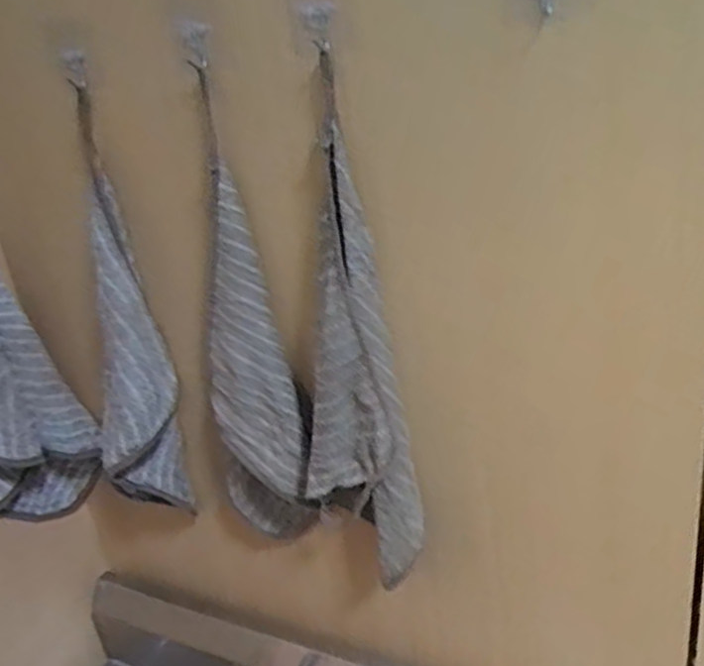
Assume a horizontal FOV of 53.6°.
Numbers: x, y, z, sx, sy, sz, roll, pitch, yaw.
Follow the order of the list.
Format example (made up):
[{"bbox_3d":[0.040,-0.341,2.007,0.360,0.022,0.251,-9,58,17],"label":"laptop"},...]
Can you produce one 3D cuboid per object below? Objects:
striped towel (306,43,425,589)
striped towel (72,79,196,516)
[{"bbox_3d":[-0.004,0.019,0.531,0.082,0.362,0.074,-15,24,-16],"label":"striped towel"},{"bbox_3d":[-0.214,0.007,0.640,0.080,0.366,0.078,-14,24,-16],"label":"striped towel"}]

